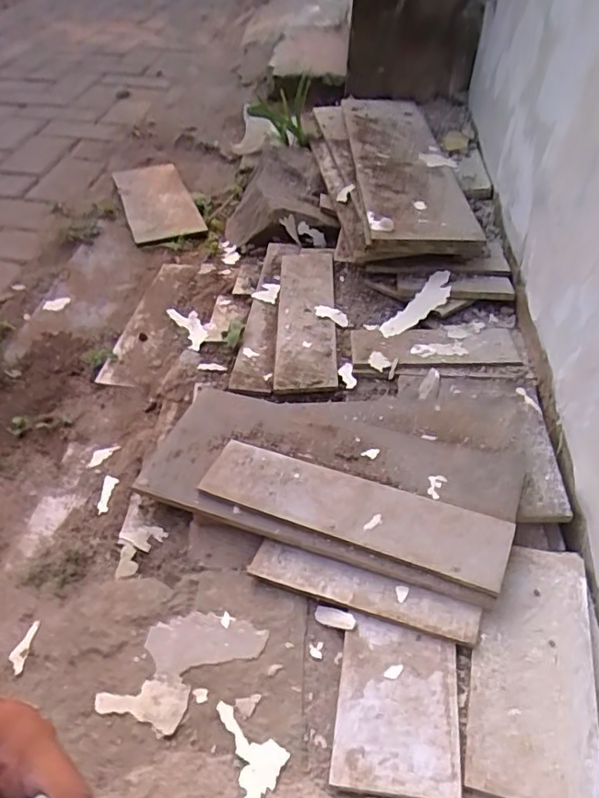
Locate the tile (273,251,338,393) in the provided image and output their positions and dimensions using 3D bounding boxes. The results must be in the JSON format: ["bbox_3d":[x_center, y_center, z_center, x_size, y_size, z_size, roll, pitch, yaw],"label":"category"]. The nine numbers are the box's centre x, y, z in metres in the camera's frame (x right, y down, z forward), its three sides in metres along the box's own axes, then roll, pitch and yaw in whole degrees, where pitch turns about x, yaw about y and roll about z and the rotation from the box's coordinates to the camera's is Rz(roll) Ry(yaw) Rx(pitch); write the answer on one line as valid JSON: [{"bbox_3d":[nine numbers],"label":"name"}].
[{"bbox_3d":[0.008,-0.117,0.770,0.075,0.014,0.299,-1,43,3],"label":"tile"}]

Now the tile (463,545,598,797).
[{"bbox_3d":[0.175,0.192,0.432,0.084,0.004,0.193,9,45,14],"label":"tile"}]

